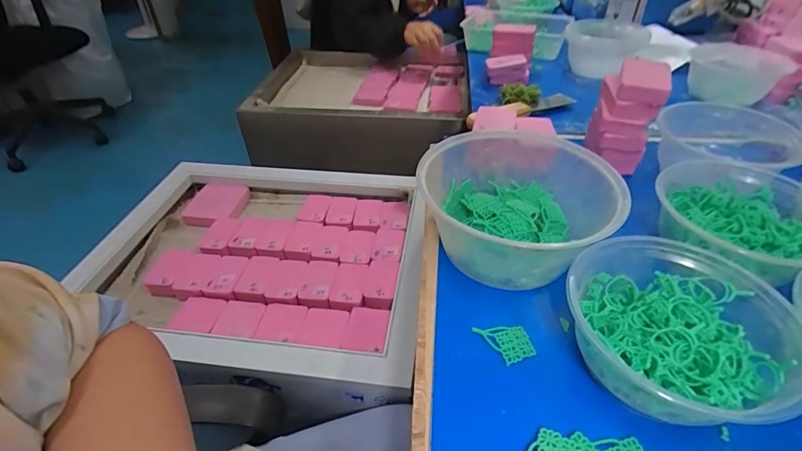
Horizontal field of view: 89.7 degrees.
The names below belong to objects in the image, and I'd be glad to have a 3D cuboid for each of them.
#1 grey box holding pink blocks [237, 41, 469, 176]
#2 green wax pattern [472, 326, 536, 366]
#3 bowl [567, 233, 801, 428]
[{"bbox_3d":[-0.098,-0.301,1.006,0.473,0.146,0.409,6,41,9],"label":"grey box holding pink blocks"},{"bbox_3d":[0.079,0.087,0.303,0.035,0.004,0.035,-15,43,-15],"label":"green wax pattern"},{"bbox_3d":[0.183,0.070,0.278,0.127,0.057,0.122,-1,41,1],"label":"bowl"}]

